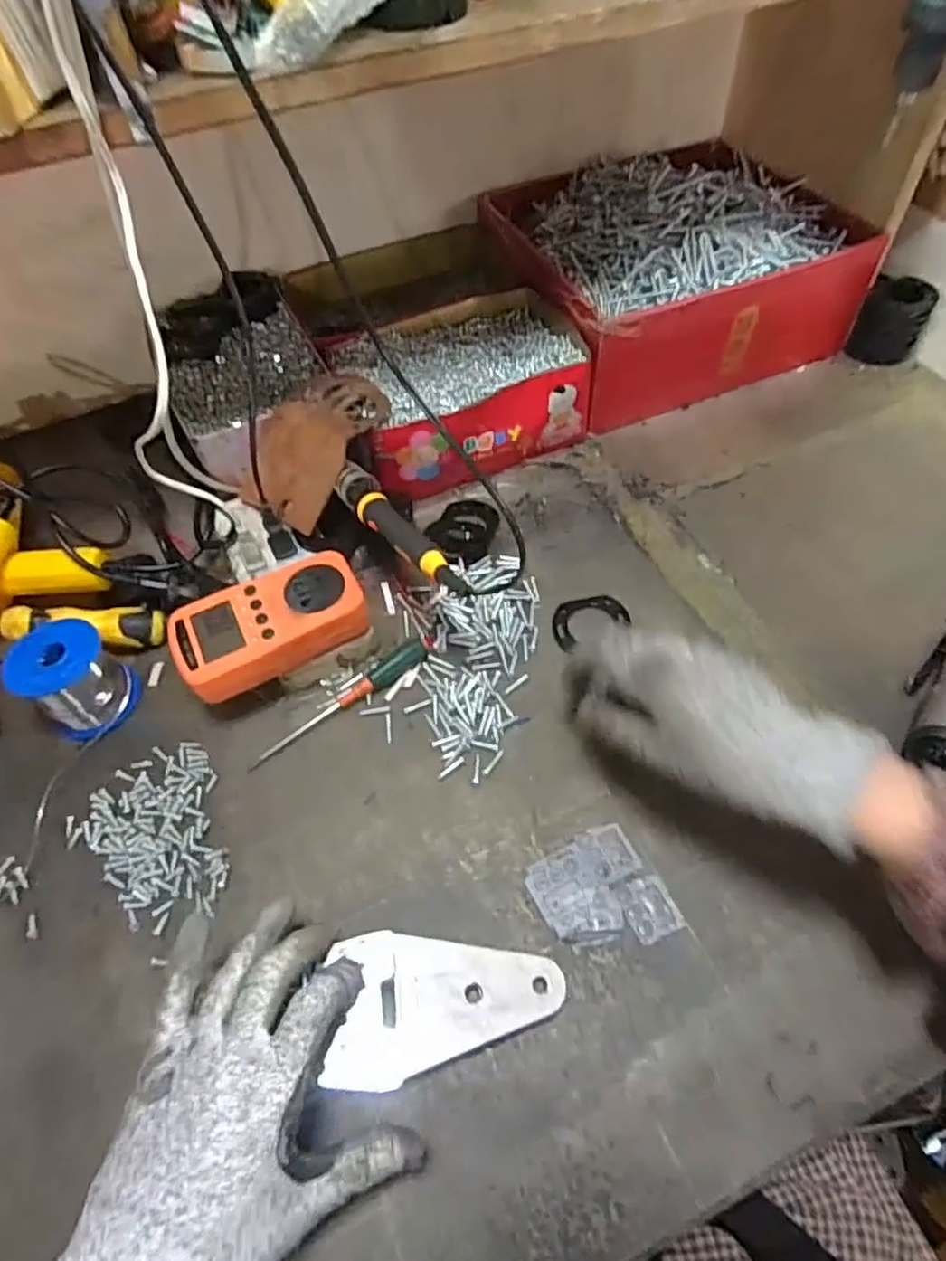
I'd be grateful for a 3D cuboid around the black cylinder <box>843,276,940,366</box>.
[{"bbox_3d":[0.416,-0.307,0.650,0.060,0.065,0.055,30,63,21],"label":"black cylinder"}]

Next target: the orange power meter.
[{"bbox_3d":[-0.138,-0.005,0.451,0.124,0.033,0.063,-26,58,-13],"label":"orange power meter"}]

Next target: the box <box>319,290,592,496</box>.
[{"bbox_3d":[-0.010,-0.221,0.605,0.206,0.082,0.154,-22,57,-11],"label":"box"}]

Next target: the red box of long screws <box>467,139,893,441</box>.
[{"bbox_3d":[0.192,-0.367,0.672,0.299,0.123,0.260,-22,57,-11],"label":"red box of long screws"}]

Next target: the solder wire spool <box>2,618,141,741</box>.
[{"bbox_3d":[-0.286,0.032,0.463,0.065,0.059,0.063,-2,56,2],"label":"solder wire spool"}]

